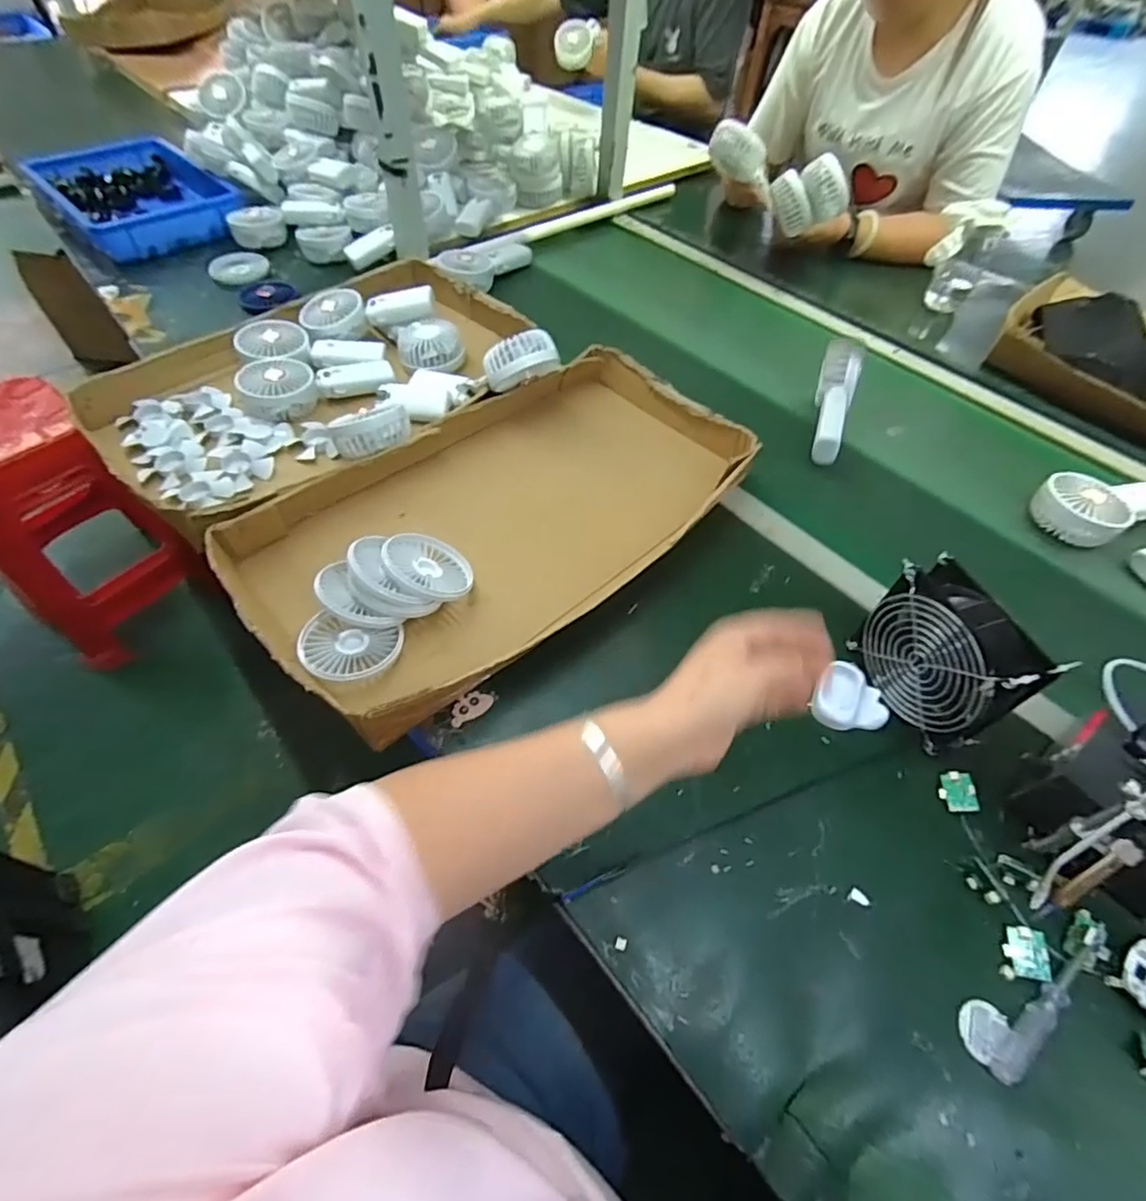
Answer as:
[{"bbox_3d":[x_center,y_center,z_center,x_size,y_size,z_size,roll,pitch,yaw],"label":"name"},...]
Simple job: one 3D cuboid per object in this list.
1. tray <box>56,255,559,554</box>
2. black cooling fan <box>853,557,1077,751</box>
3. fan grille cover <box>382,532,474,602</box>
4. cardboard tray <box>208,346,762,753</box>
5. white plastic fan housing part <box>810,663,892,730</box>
[{"bbox_3d":[-0.293,-0.284,0.699,0.495,0.093,0.354,-34,63,-24],"label":"tray"},{"bbox_3d":[0.301,0.047,0.476,0.056,0.118,0.122,-18,57,-16],"label":"black cooling fan"},{"bbox_3d":[-0.138,-0.034,0.555,0.088,0.007,0.074,21,41,-34],"label":"fan grille cover"},{"bbox_3d":[-0.065,-0.107,0.608,0.286,0.053,0.518,39,61,22],"label":"cardboard tray"},{"bbox_3d":[0.248,0.086,0.510,0.057,0.017,0.063,20,56,11],"label":"white plastic fan housing part"}]

